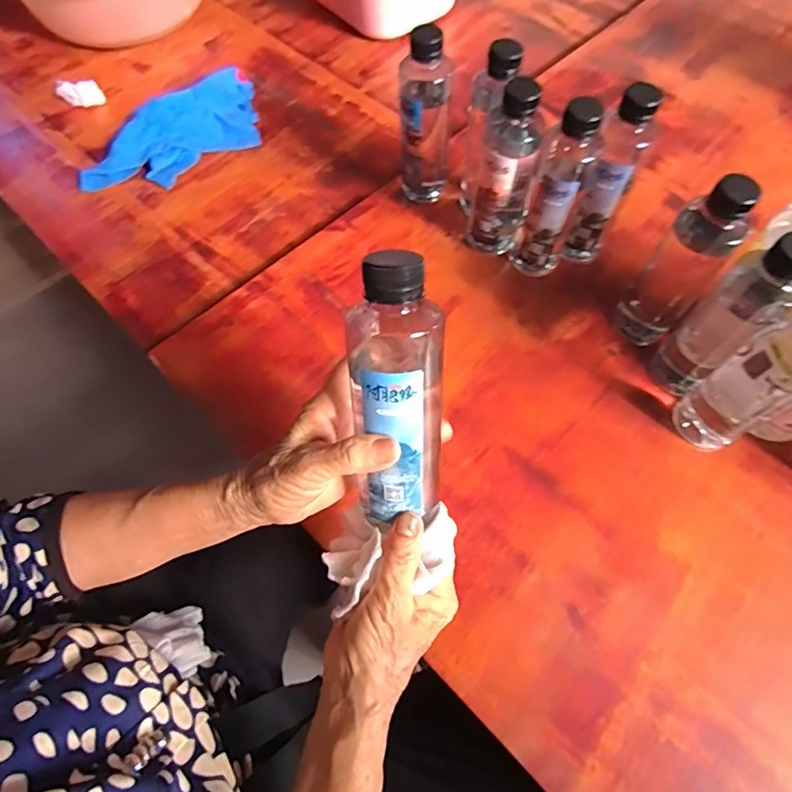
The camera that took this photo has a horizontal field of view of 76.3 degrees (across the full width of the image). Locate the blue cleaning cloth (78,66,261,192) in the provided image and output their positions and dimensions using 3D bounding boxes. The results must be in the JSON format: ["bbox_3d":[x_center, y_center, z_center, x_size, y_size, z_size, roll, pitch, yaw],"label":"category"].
[{"bbox_3d":[-0.276,-0.350,0.670,0.137,0.037,0.280,30,68,16],"label":"blue cleaning cloth"}]

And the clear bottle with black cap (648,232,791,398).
[{"bbox_3d":[0.276,-0.064,0.421,0.057,0.173,0.056,-36,67,-15],"label":"clear bottle with black cap"}]

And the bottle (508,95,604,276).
[{"bbox_3d":[0.152,-0.192,0.489,0.050,0.178,0.048,27,67,15],"label":"bottle"}]

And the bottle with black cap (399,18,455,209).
[{"bbox_3d":[0.032,-0.292,0.548,0.053,0.188,0.055,2,63,3],"label":"bottle with black cap"}]

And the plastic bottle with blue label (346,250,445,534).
[{"bbox_3d":[0.000,0.004,0.291,0.051,0.169,0.041,-1,25,2],"label":"plastic bottle with blue label"}]

